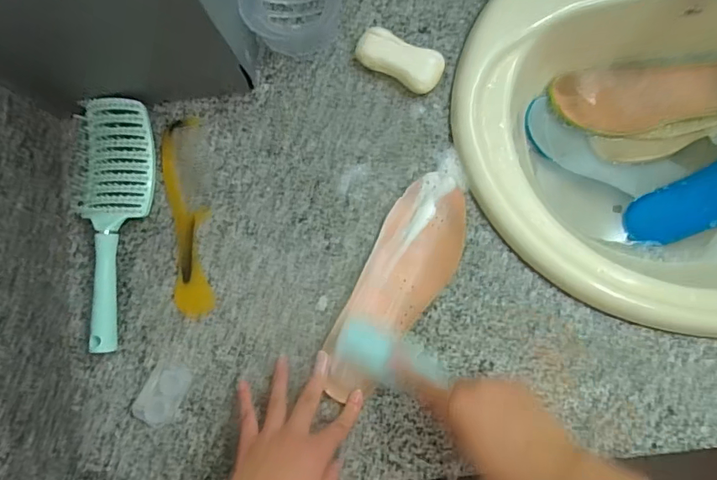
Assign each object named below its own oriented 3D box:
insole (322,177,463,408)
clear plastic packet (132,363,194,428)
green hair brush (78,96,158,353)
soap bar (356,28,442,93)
[{"bbox_3d":[0.036,0.045,0.474,0.079,0.010,0.230,29,84,7],"label":"insole"},{"bbox_3d":[-0.193,0.153,0.481,0.038,0.011,0.059,23,85,7],"label":"clear plastic packet"},{"bbox_3d":[-0.262,-0.021,0.502,0.078,0.035,0.255,5,83,5],"label":"green hair brush"},{"bbox_3d":[0.043,-0.186,0.509,0.090,0.027,0.040,27,86,7],"label":"soap bar"}]

